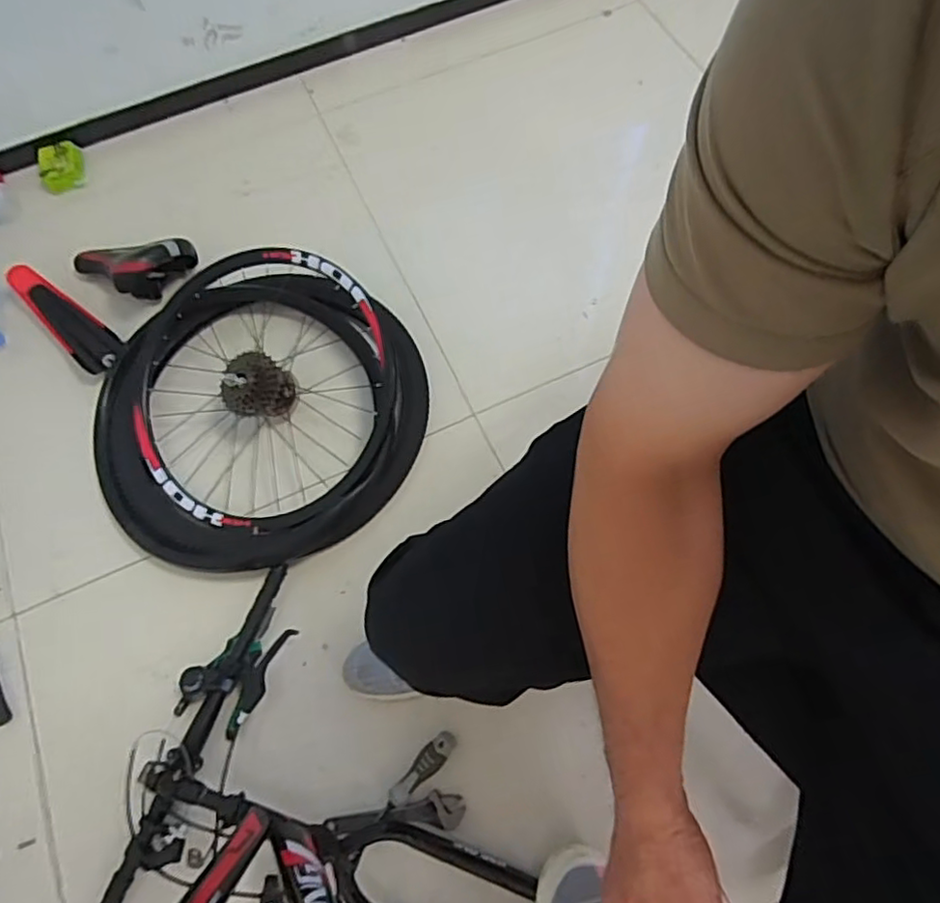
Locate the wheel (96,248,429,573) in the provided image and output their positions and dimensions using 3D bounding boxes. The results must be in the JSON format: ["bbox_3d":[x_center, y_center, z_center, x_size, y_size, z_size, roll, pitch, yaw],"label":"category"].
[{"bbox_3d":[-0.362,-0.068,1.014,0.516,0.150,0.507,0,68,1],"label":"wheel"}]

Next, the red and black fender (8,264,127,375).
[{"bbox_3d":[-0.750,-0.245,1.156,0.280,0.035,0.075,37,73,14],"label":"red and black fender"}]

